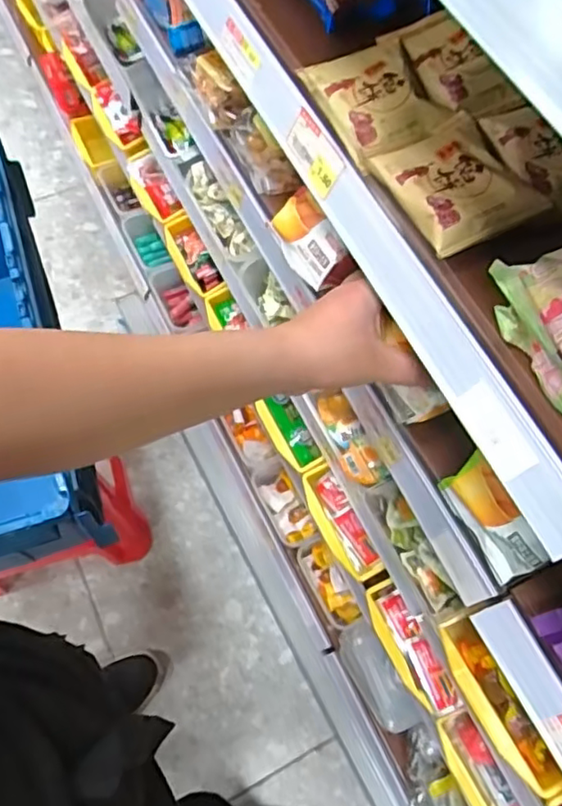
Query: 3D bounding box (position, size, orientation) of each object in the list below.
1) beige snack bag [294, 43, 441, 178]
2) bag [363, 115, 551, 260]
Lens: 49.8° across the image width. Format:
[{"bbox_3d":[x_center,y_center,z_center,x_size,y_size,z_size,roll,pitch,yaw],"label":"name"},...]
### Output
[{"bbox_3d":[0.073,-0.242,0.477,0.080,0.019,0.105,-23,68,-11],"label":"beige snack bag"},{"bbox_3d":[0.126,-0.162,0.435,0.086,0.016,0.103,-23,68,-11],"label":"bag"}]

